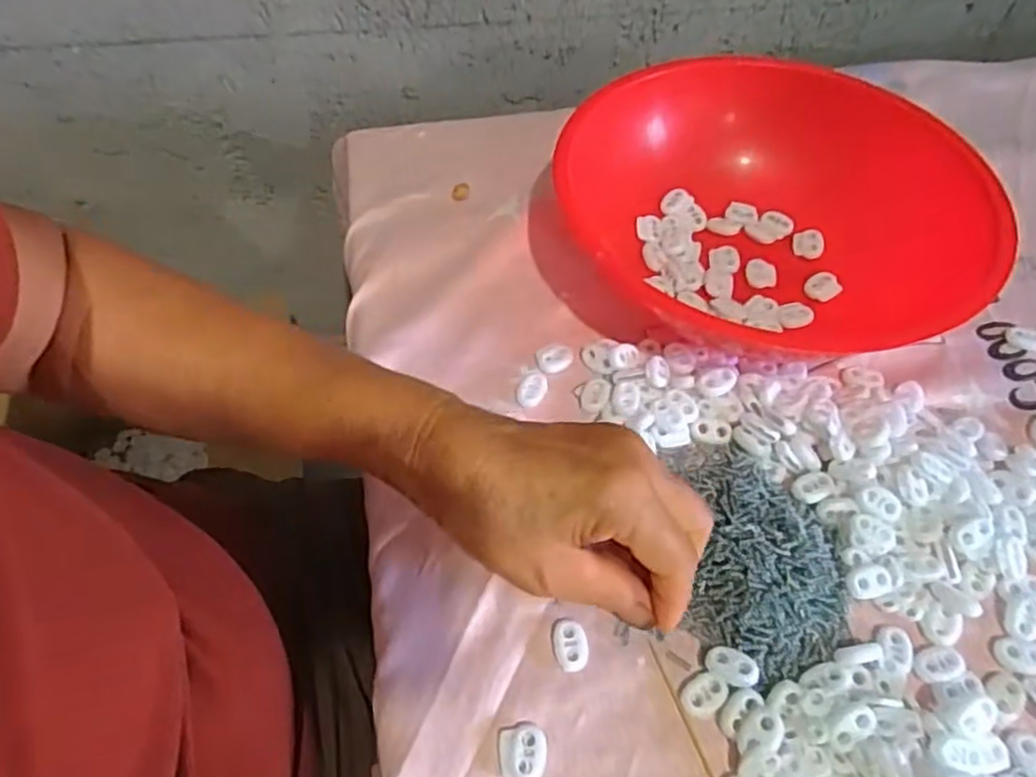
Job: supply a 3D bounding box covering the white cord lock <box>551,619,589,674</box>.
[{"bbox_3d":[0.024,0.117,0.321,0.016,0.007,0.022,-8,55,-7],"label":"white cord lock"}]

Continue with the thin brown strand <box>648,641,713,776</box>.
[{"bbox_3d":[0.072,0.141,0.310,0.004,0.004,0.061,-16,58,-12],"label":"thin brown strand"}]

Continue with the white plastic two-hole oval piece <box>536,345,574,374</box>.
[{"bbox_3d":[0.022,-0.018,0.418,0.022,0.004,0.018,-14,56,-11],"label":"white plastic two-hole oval piece"}]

